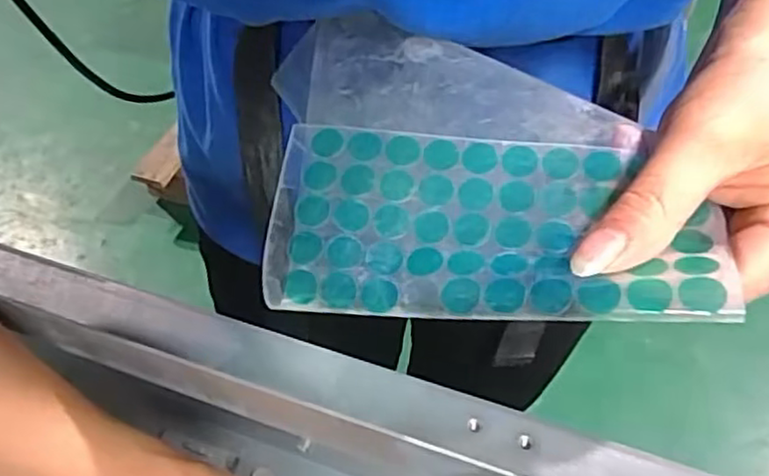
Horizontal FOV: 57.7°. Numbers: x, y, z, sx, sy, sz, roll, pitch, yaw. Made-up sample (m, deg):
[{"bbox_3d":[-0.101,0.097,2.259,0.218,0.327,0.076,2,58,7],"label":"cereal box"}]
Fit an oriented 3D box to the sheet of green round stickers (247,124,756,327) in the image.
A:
[{"bbox_3d":[0.031,-0.005,0.218,0.137,0.011,0.064,3,61,13],"label":"sheet of green round stickers"}]

